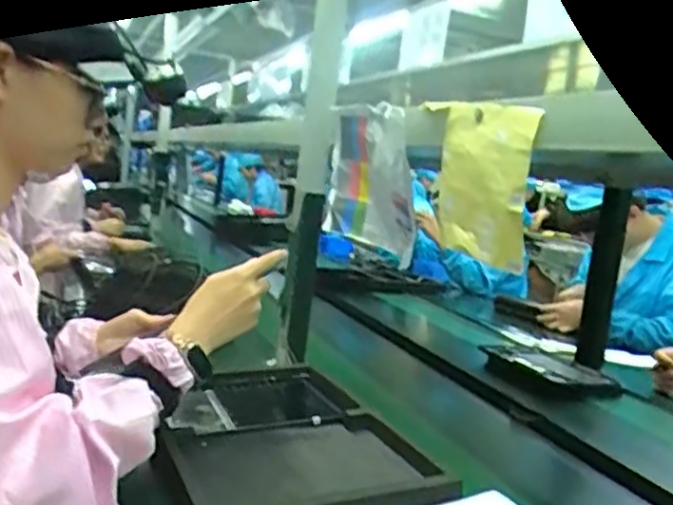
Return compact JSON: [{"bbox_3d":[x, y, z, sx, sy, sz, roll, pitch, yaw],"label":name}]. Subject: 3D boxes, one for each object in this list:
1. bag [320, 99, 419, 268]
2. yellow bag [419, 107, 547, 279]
[{"bbox_3d":[0.037,-0.109,1.014,0.055,0.212,0.361,-10,13,-17],"label":"bag"},{"bbox_3d":[0.151,-0.077,0.740,0.026,0.166,0.194,-1,14,-20],"label":"yellow bag"}]

